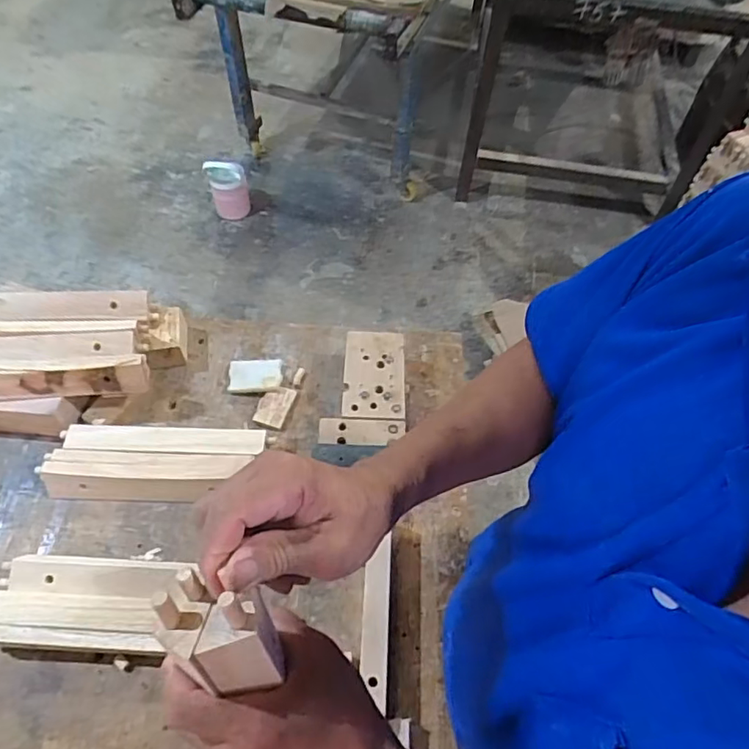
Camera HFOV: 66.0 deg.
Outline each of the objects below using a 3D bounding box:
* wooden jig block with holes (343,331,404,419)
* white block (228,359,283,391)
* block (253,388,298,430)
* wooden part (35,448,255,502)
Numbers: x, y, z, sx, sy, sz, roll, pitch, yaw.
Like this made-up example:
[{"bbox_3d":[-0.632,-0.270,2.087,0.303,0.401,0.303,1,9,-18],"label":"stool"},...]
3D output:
[{"bbox_3d":[0.000,-0.001,0.779,0.080,0.018,0.134,3,56,-2],"label":"wooden jig block with holes"},{"bbox_3d":[-0.170,-0.001,0.828,0.075,0.013,0.053,-4,57,-7],"label":"white block"},{"bbox_3d":[-0.139,0.044,0.806,0.043,0.009,0.064,15,57,6],"label":"block"},{"bbox_3d":[-0.286,0.127,0.725,0.249,0.041,0.052,3,56,-2],"label":"wooden part"}]

